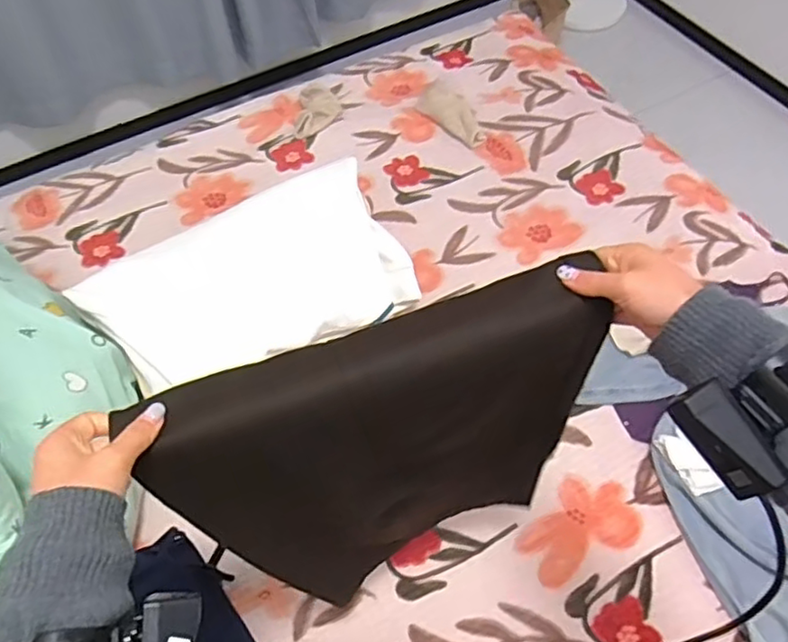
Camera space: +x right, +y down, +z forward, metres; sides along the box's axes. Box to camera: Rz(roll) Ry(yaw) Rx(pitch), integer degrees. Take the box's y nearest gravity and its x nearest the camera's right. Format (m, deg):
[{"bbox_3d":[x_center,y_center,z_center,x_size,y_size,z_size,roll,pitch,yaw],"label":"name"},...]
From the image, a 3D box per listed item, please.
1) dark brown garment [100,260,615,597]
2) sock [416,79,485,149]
[{"bbox_3d":[0.001,0.142,0.621,0.345,0.433,0.067,-20,59,-10],"label":"dark brown garment"},{"bbox_3d":[0.144,-0.489,1.482,0.109,0.047,0.202,-38,64,-20],"label":"sock"}]

